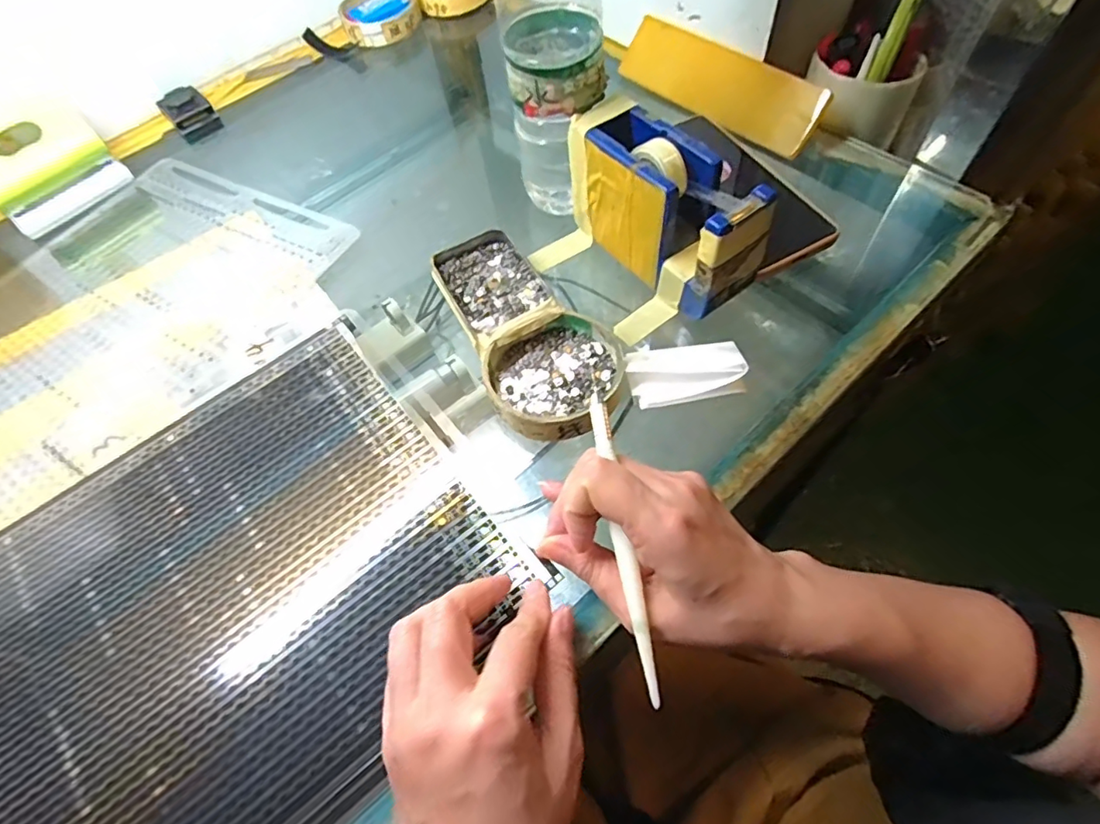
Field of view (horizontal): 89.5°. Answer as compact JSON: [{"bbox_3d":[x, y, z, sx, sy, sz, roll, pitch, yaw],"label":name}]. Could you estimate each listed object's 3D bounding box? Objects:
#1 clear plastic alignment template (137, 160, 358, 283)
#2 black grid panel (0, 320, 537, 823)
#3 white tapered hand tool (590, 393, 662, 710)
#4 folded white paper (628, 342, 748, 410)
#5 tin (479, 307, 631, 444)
[{"bbox_3d":[-0.261,-0.172,0.464,0.251,0.005,0.052,28,68,22],"label":"clear plastic alignment template"},{"bbox_3d":[-0.235,0.144,0.275,0.437,0.010,0.242,-36,64,-15],"label":"black grid panel"},{"bbox_3d":[0.033,0.058,0.250,0.008,0.006,0.138,-10,78,-1],"label":"white tapered hand tool"},{"bbox_3d":[0.080,-0.025,0.334,0.066,0.018,0.038,-12,59,0],"label":"folded white paper"},{"bbox_3d":[0.005,-0.021,0.335,0.083,0.021,0.078,-3,60,5],"label":"tin"}]

